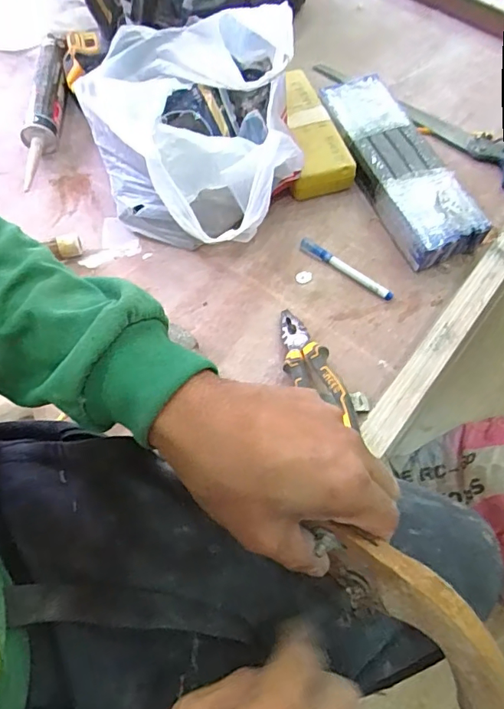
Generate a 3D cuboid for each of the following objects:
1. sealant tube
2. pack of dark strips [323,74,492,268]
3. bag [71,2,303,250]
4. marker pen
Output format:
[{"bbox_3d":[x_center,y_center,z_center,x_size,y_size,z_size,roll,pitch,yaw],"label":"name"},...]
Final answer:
[{"bbox_3d":[-0.304,-0.359,0.733,0.049,0.054,0.295,-3,64,-3],"label":"sealant tube"},{"bbox_3d":[0.202,-0.267,0.703,0.114,0.060,0.323,-16,65,-9],"label":"pack of dark strips"},{"bbox_3d":[-0.074,-0.283,0.638,0.259,0.161,0.322,-8,64,-5],"label":"bag"},{"bbox_3d":[0.123,-0.112,0.650,0.136,0.011,0.018,31,67,13],"label":"marker pen"}]

